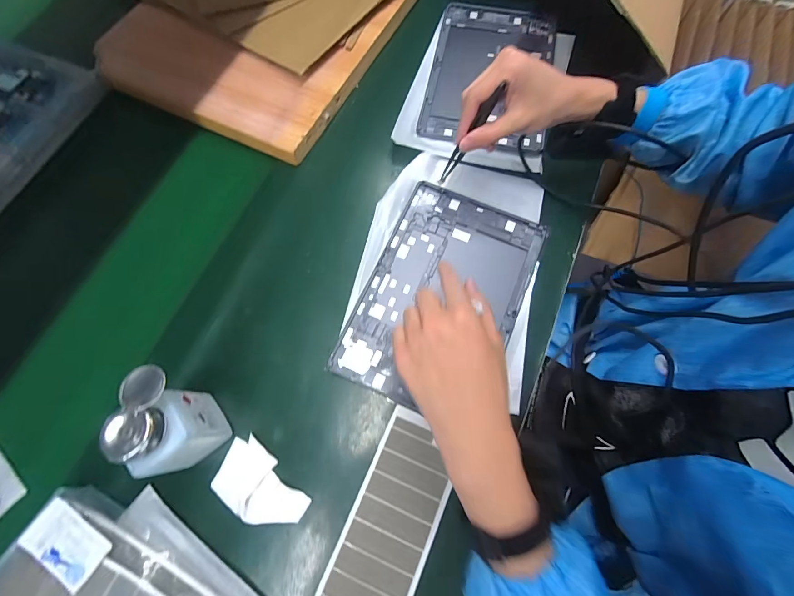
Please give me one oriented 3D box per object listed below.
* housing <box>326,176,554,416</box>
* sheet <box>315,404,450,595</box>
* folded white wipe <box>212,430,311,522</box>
[{"bbox_3d":[0.053,-0.005,0.403,0.164,0.012,0.255,23,73,9],"label":"housing"},{"bbox_3d":[-0.008,0.216,0.330,0.075,0.006,0.206,23,71,7],"label":"sheet"},{"bbox_3d":[-0.131,0.179,0.337,0.092,0.010,0.054,39,76,14],"label":"folded white wipe"}]

